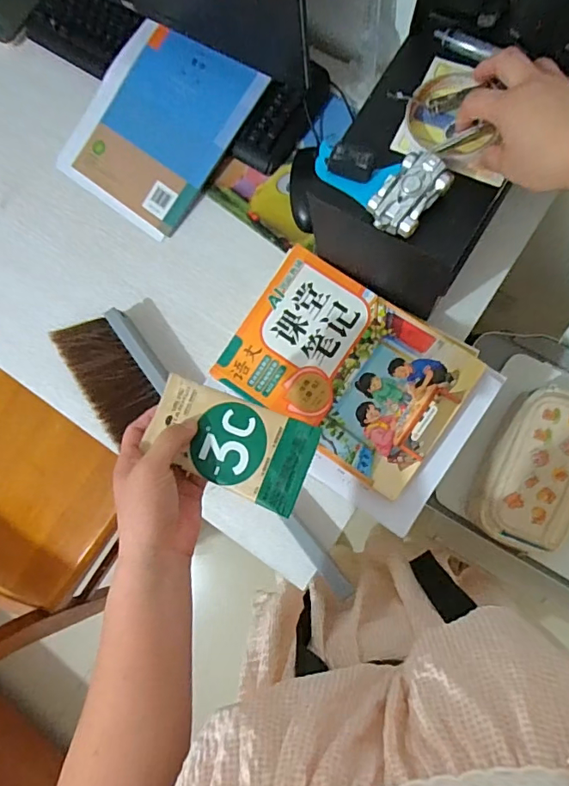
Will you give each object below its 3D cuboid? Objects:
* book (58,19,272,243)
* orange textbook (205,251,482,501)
[{"bbox_3d":[-0.170,-0.354,0.648,0.208,0.012,0.235,37,98,13],"label":"book"},{"bbox_3d":[0.066,-0.029,0.560,0.249,0.012,0.189,32,88,9],"label":"orange textbook"}]

